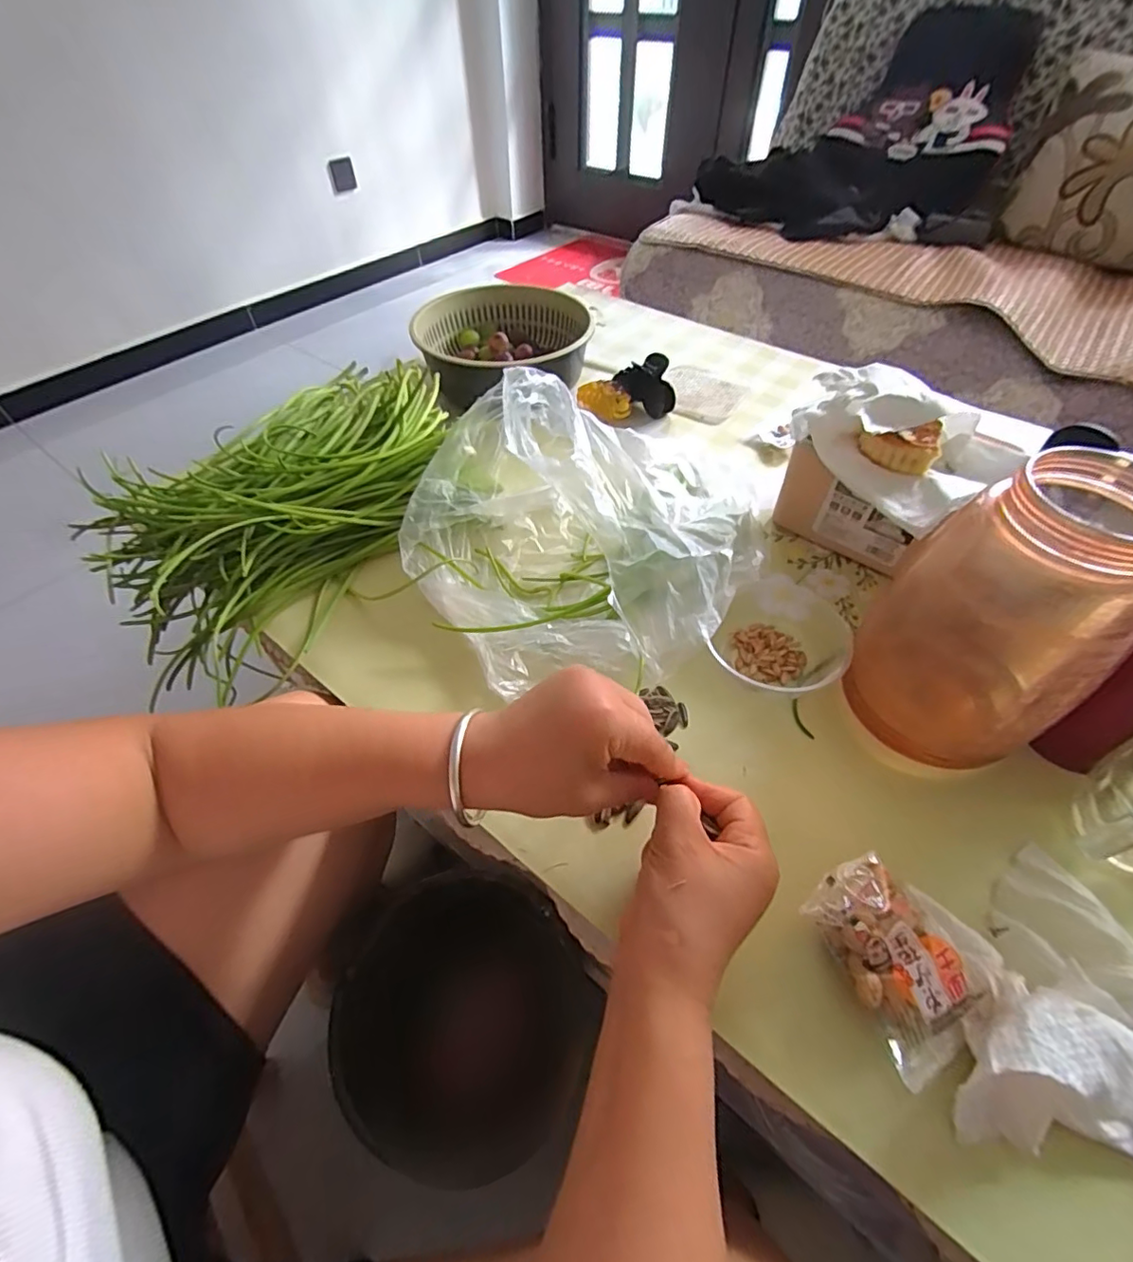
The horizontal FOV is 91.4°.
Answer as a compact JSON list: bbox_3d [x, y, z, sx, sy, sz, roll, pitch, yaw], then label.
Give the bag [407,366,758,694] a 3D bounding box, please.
[{"bbox_3d":[0.006,-0.098,0.476,0.313,0.123,0.280,5,52,5],"label":"bag"}]

